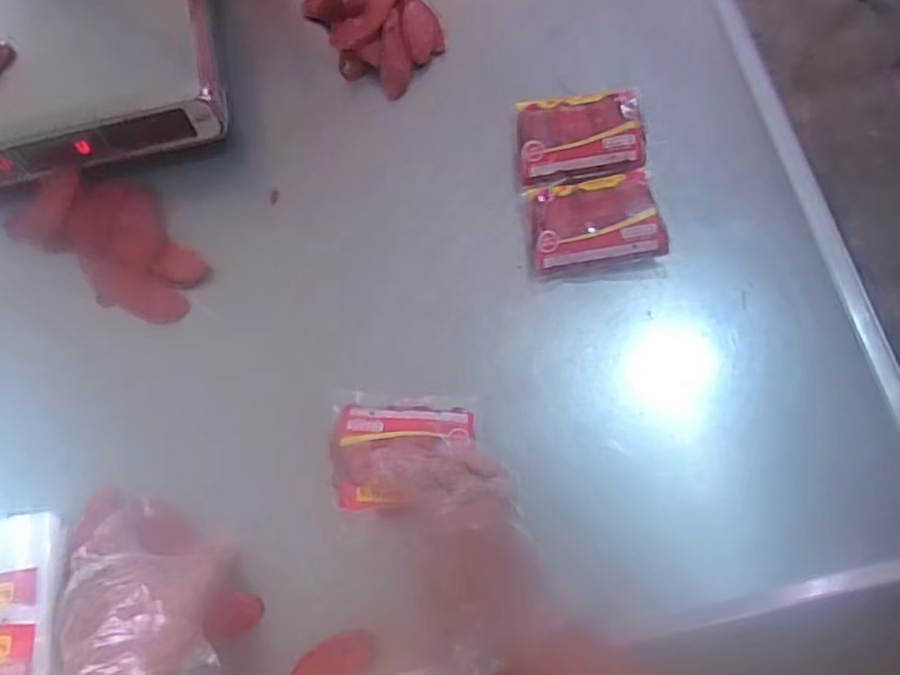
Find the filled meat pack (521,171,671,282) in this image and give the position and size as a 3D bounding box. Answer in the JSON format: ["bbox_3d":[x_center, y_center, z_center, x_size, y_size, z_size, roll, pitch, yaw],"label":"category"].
[{"bbox_3d":[0.148,-0.118,0.648,0.136,0.046,0.103,-6,73,2],"label":"filled meat pack"}]

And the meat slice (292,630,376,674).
[{"bbox_3d":[-0.109,0.301,0.568,0.085,0.011,0.045,-31,74,-6],"label":"meat slice"}]

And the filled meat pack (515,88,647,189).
[{"bbox_3d":[0.140,-0.217,0.675,0.133,0.034,0.098,-5,73,2],"label":"filled meat pack"}]

